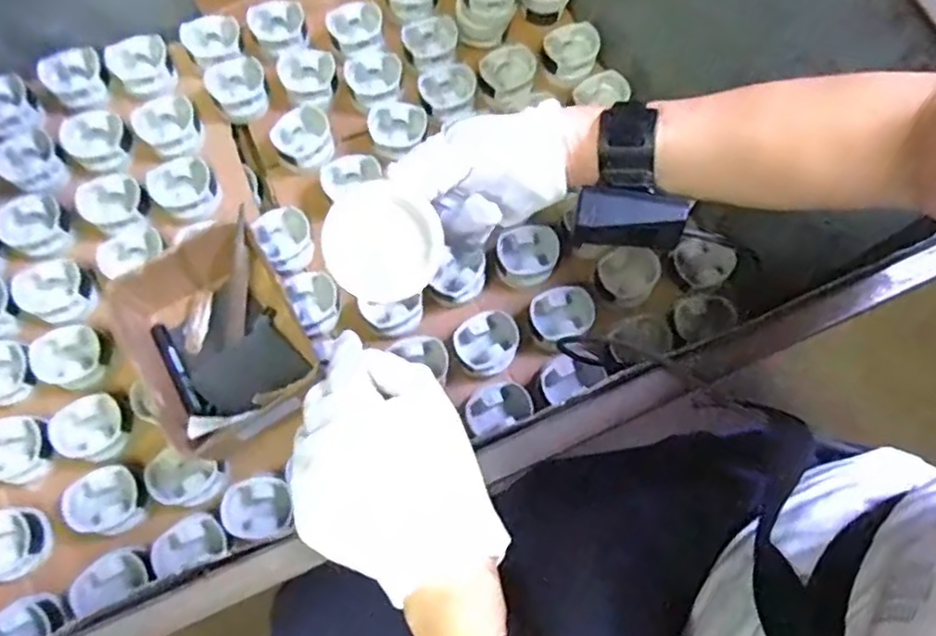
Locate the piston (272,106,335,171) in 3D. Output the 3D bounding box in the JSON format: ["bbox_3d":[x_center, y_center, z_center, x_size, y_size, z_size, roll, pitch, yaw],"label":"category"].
[{"bbox_3d":[-0.218,-0.234,0.858,0.077,0.045,0.079,0,73,-1],"label":"piston"}]

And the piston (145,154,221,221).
[{"bbox_3d":[-0.363,-0.170,0.828,0.077,0.047,0.078,0,73,-1],"label":"piston"}]

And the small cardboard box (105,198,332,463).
[{"bbox_3d":[-0.268,0.032,0.715,0.167,0.109,0.205,-33,77,-11],"label":"small cardboard box"}]

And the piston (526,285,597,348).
[{"bbox_3d":[0.112,-0.004,0.798,0.080,0.043,0.072,-26,76,-9],"label":"piston"}]

